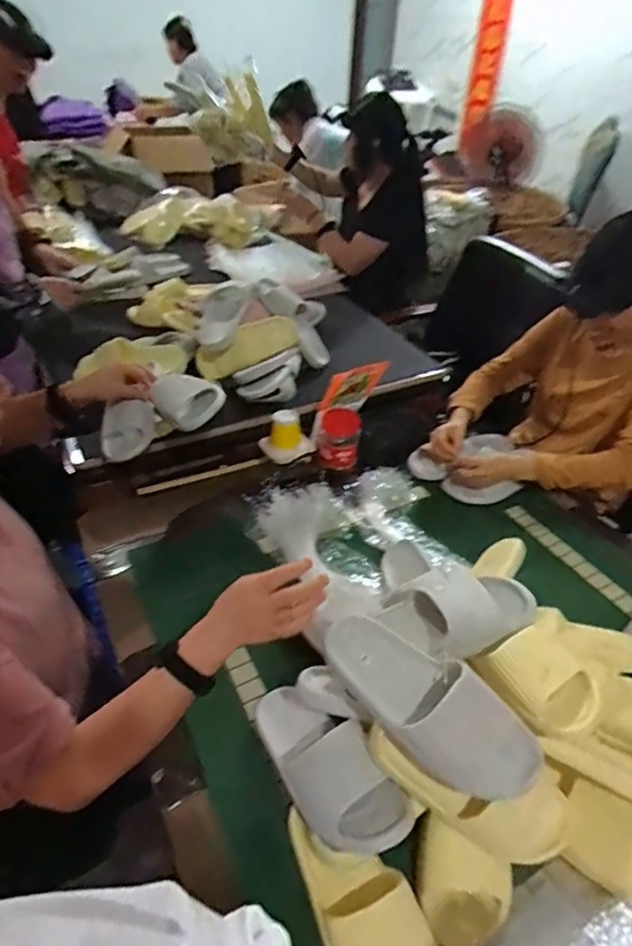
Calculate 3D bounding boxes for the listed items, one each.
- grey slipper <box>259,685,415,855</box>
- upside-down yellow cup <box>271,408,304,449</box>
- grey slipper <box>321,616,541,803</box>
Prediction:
[{"bbox_3d":[-0.002,0.354,0.683,0.103,0.071,0.261,-25,32,-30],"label":"grey slipper"},{"bbox_3d":[-0.066,-0.099,1.221,0.066,0.070,0.067,-1,40,-6],"label":"upside-down yellow cup"},{"bbox_3d":[0.129,0.264,0.630,0.263,0.080,0.117,33,89,20],"label":"grey slipper"}]

